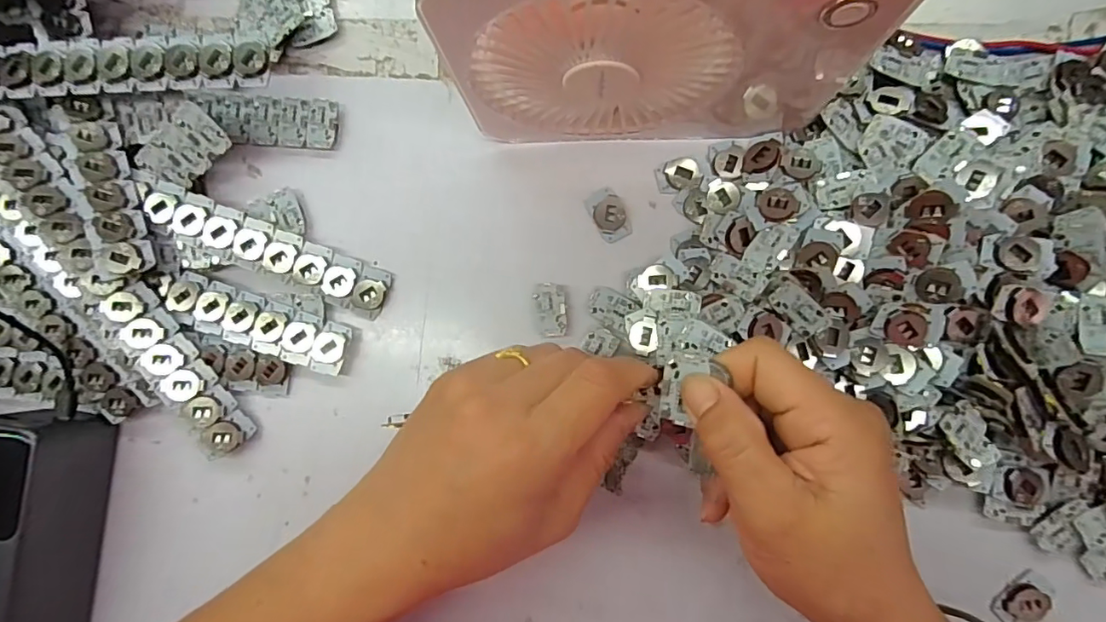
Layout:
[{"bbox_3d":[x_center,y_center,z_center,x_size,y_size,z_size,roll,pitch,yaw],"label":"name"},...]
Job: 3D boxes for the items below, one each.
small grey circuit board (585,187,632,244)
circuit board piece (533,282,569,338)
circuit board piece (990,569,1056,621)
[{"bbox_3d":[0.032,-0.055,0.297,0.019,0.004,0.030,-25,84,3],"label":"small grey circuit board"},{"bbox_3d":[-0.001,0.000,0.295,0.019,0.004,0.030,-2,86,5],"label":"circuit board piece"},{"bbox_3d":[0.237,0.145,0.263,0.019,0.004,0.030,41,90,6],"label":"circuit board piece"}]

